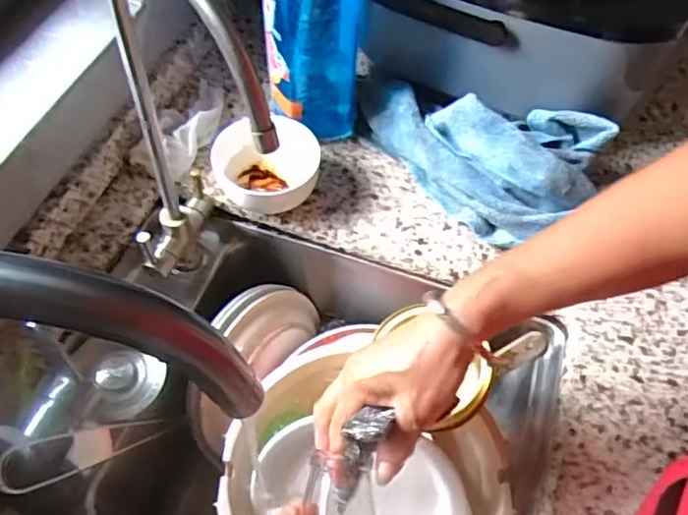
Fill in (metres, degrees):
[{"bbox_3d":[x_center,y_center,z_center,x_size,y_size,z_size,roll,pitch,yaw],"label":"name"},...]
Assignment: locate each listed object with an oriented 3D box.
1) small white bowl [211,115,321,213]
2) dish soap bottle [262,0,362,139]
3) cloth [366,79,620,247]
[{"bbox_3d":[-0.077,-0.089,0.607,0.101,0.051,0.094,2,57,-2],"label":"small white bowl"},{"bbox_3d":[-0.029,-0.227,0.556,0.090,0.289,0.070,2,57,-2],"label":"dish soap bottle"},{"bbox_3d":[0.144,-0.125,0.613,0.138,0.097,0.228,-33,65,-22],"label":"cloth"}]

